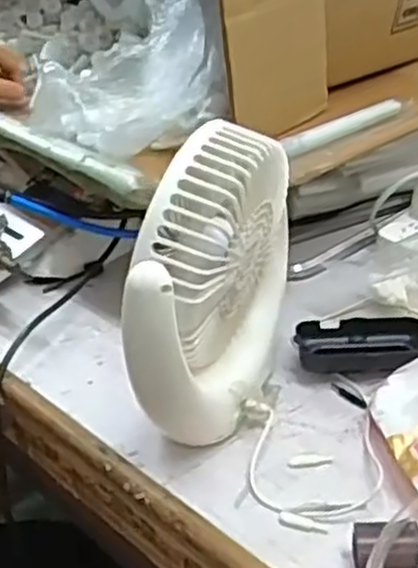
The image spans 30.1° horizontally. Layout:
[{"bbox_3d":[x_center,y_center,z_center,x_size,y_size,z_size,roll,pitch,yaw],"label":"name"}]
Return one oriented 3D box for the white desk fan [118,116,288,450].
[{"bbox_3d":[0.010,0.000,0.547,0.062,0.216,0.187,7,32,18],"label":"white desk fan"}]

